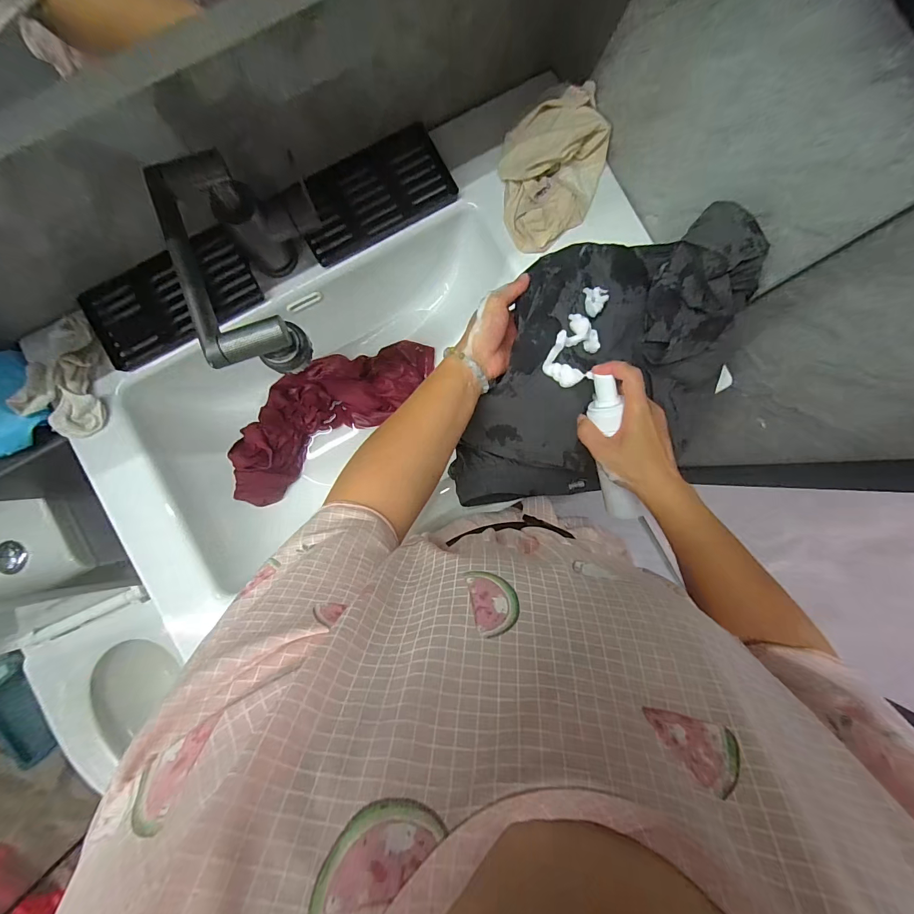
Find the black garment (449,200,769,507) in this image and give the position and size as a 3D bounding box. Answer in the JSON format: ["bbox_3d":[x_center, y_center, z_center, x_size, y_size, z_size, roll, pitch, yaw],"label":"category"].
[{"bbox_3d":[0.154,-0.092,0.426,0.321,0.153,0.261,-6,87,-1],"label":"black garment"}]

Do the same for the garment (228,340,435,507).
[{"bbox_3d":[-0.208,-0.086,0.618,0.364,0.061,0.156,-39,88,-2],"label":"garment"}]

